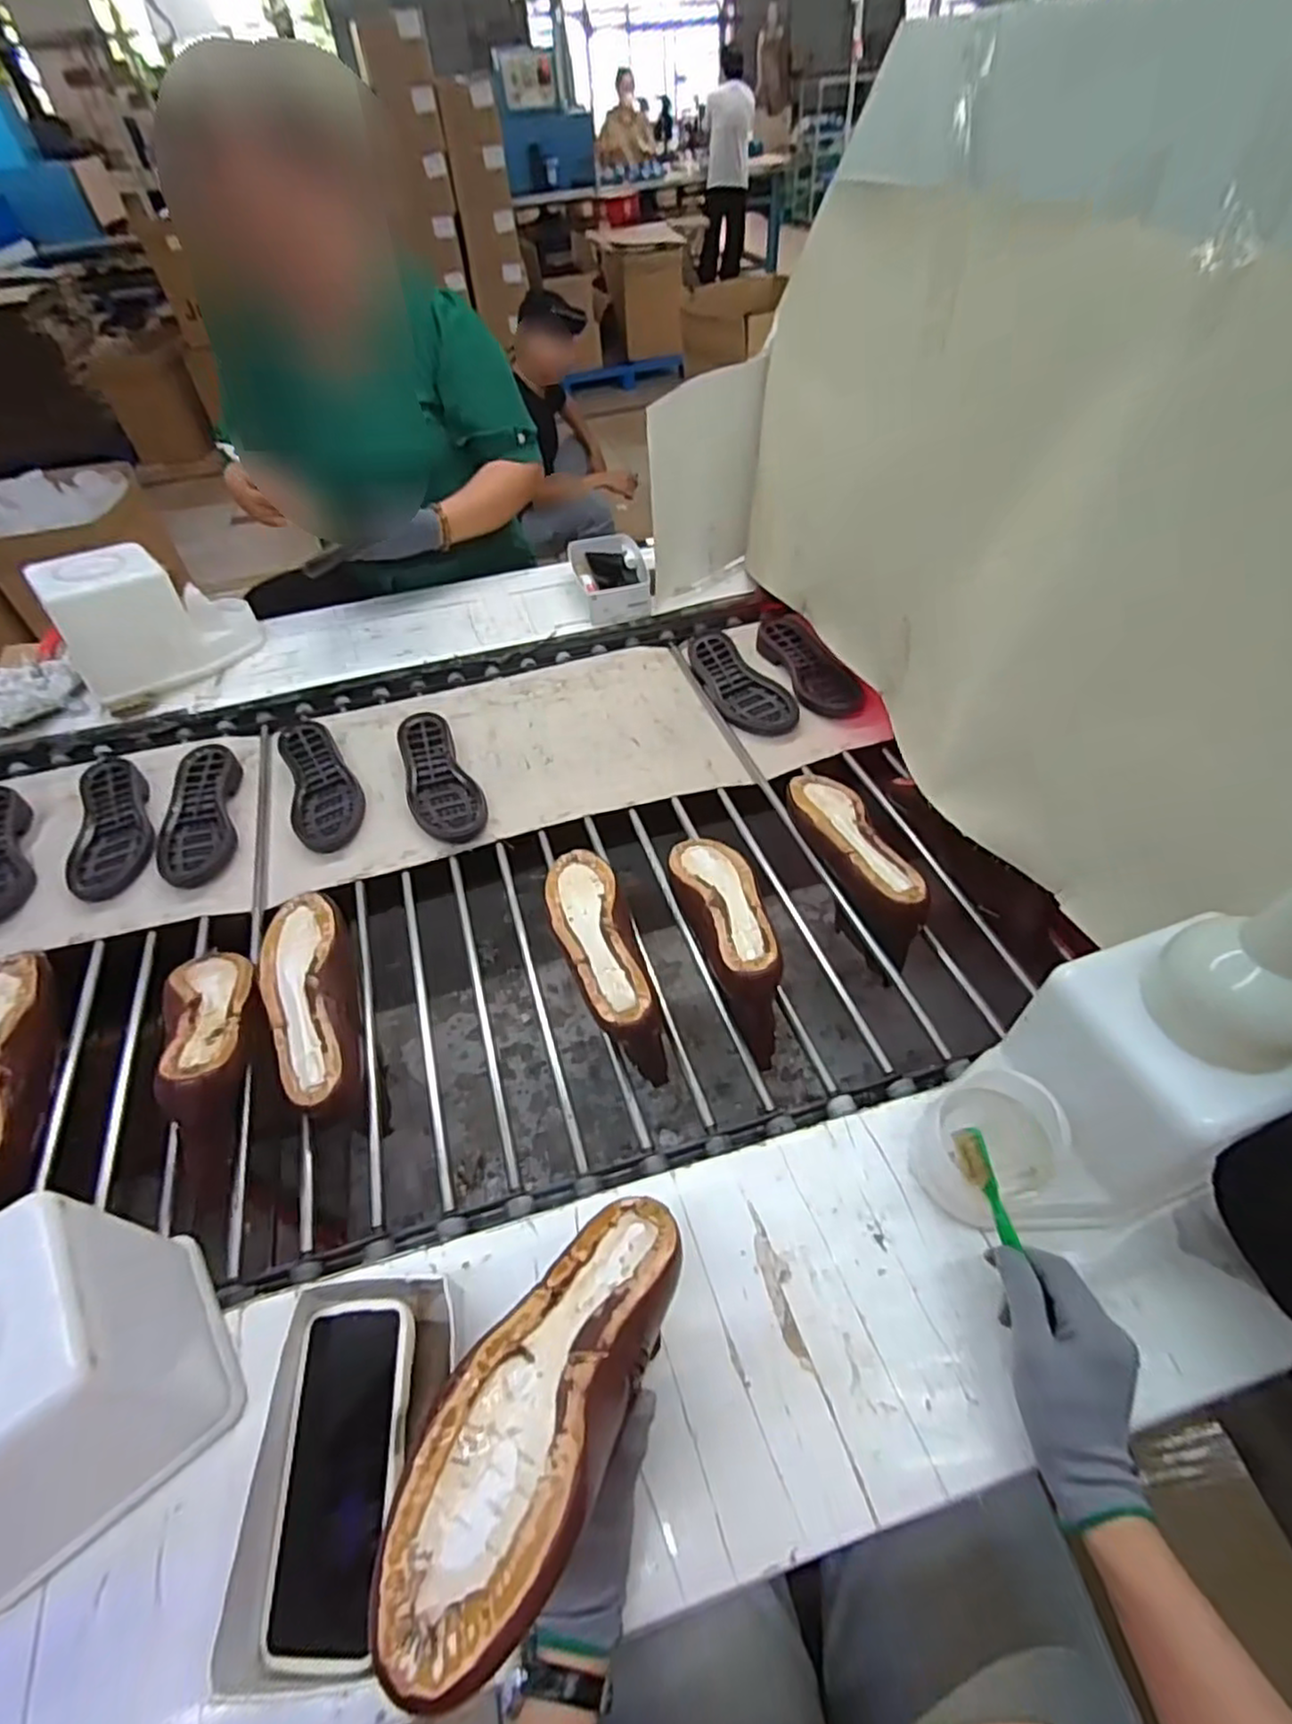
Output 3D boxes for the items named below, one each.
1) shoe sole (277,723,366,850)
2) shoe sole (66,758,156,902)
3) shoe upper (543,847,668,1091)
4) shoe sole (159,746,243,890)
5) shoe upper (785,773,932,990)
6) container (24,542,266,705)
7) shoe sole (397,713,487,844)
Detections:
[{"bbox_3d":[-0.439,-0.113,0.943,0.088,0.027,0.237,-20,51,-11],"label":"shoe sole"},{"bbox_3d":[-0.703,-0.052,0.910,0.095,0.026,0.241,-25,52,-15],"label":"shoe sole"},{"bbox_3d":[-0.044,0.098,0.713,0.076,0.112,0.253,-19,63,-10],"label":"shoe upper"},{"bbox_3d":[-0.585,-0.064,0.909,0.087,0.035,0.226,-15,50,-7],"label":"shoe sole"},{"bbox_3d":[0.232,0.006,0.792,0.072,0.104,0.250,-18,50,-9],"label":"shoe upper"},{"bbox_3d":[-0.753,-0.372,1.067,0.255,0.199,0.126,-36,55,-22],"label":"container"},{"bbox_3d":[-0.279,-0.113,0.923,0.089,0.034,0.240,-23,51,-14],"label":"shoe sole"}]

